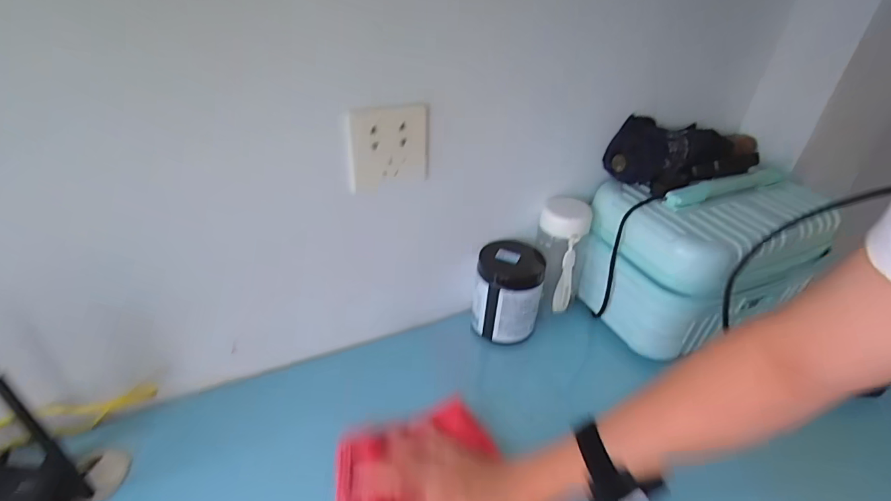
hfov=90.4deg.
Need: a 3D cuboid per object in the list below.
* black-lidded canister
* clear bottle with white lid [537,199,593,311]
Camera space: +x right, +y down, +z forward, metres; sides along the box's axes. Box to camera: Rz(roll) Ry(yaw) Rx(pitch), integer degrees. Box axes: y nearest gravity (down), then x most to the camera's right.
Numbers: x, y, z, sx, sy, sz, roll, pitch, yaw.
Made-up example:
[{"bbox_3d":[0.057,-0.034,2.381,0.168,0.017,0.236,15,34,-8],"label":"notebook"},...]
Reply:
[{"bbox_3d":[0.088,0.055,0.624,0.087,0.117,0.099,9,35,9],"label":"black-lidded canister"},{"bbox_3d":[0.161,0.006,0.629,0.066,0.152,0.078,16,37,19],"label":"clear bottle with white lid"}]

